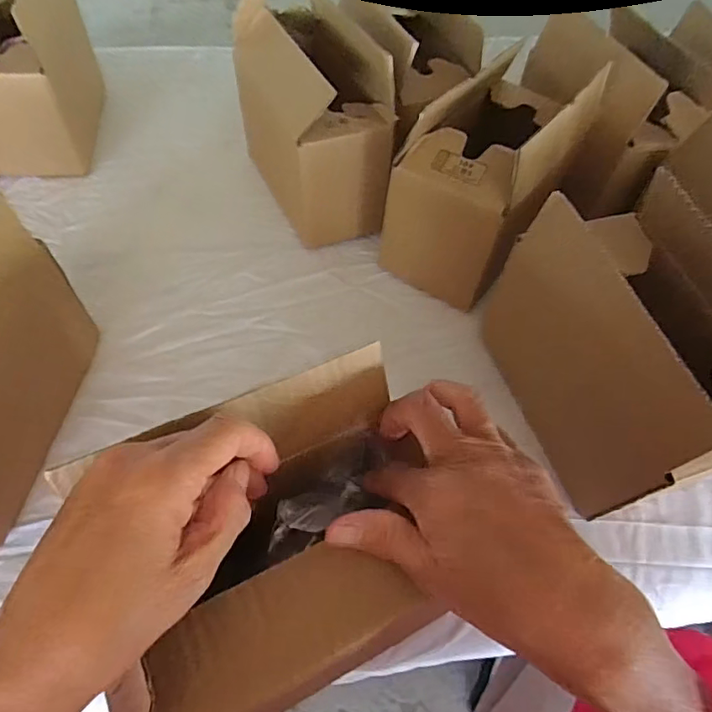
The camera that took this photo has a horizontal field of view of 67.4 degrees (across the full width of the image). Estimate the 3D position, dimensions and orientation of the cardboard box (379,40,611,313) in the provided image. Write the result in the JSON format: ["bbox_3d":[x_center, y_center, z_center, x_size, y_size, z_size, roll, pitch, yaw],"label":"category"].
[{"bbox_3d":[0.119,-0.150,0.462,0.114,0.166,0.178,31,59,17],"label":"cardboard box"}]

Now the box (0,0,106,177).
[{"bbox_3d":[-0.340,-0.297,0.545,0.102,0.160,0.166,-4,56,-6],"label":"box"}]

